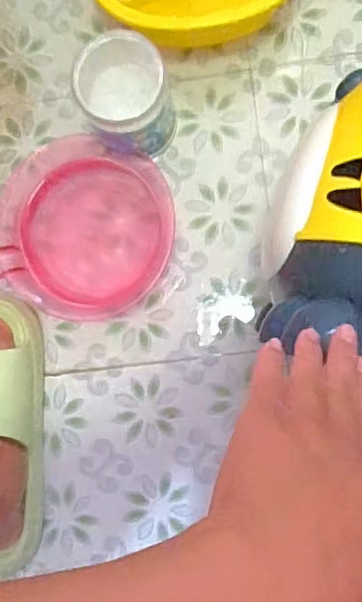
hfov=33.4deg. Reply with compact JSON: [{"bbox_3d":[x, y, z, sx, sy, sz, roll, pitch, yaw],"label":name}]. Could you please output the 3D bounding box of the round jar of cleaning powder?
[{"bbox_3d":[-0.048,-0.185,0.571,0.083,0.115,0.088,-19,86,1],"label":"round jar of cleaning powder"}]

